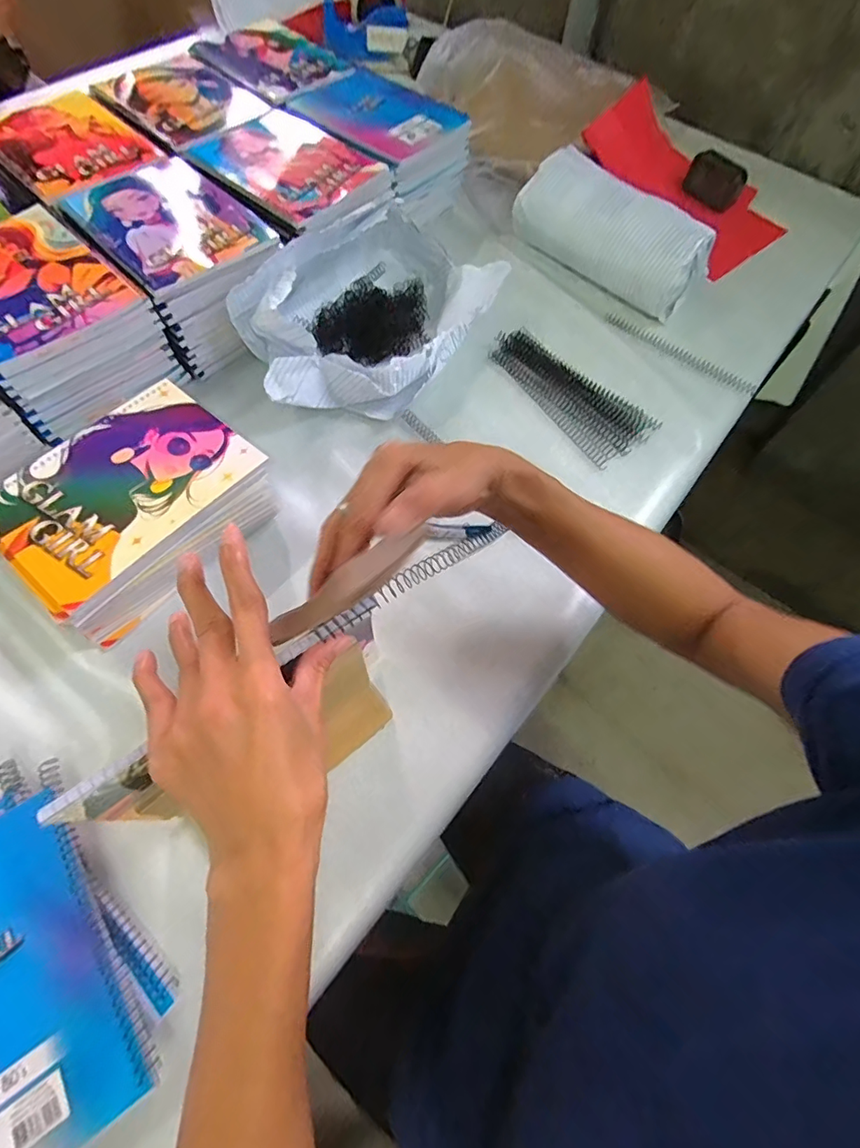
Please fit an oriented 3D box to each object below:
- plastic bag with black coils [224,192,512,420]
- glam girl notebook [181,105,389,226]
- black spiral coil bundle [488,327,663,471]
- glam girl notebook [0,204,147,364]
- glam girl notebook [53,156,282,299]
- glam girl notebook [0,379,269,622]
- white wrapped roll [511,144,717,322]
[{"bbox_3d":[-0.065,-0.306,0.557,0.198,0.111,0.299,32,65,12],"label":"plastic bag with black coils"},{"bbox_3d":[-0.175,-0.499,0.583,0.205,0.013,0.162,41,67,16],"label":"glam girl notebook"},{"bbox_3d":[0.162,-0.221,0.580,0.088,0.011,0.216,-34,70,-19],"label":"black spiral coil bundle"},{"bbox_3d":[-0.396,-0.283,0.468,0.193,0.008,0.150,42,68,16],"label":"glam girl notebook"},{"bbox_3d":[-0.286,-0.382,0.523,0.155,0.010,0.204,-39,72,-21],"label":"glam girl notebook"},{"bbox_3d":[-0.265,-0.078,0.418,0.144,0.006,0.200,37,68,16],"label":"glam girl notebook"},{"bbox_3d":[0.234,-0.448,0.641,0.092,0.087,0.256,-36,71,-20],"label":"white wrapped roll"}]

